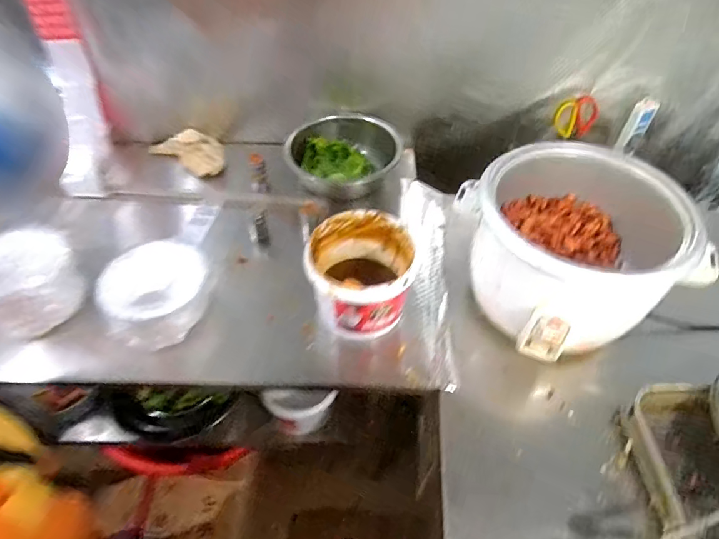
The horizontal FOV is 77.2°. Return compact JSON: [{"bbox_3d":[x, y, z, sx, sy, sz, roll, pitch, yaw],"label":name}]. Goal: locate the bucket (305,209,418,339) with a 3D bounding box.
[{"bbox_3d":[0.000,0.019,0.831,0.182,0.167,0.182,1,49,-1],"label":"bucket"}]

